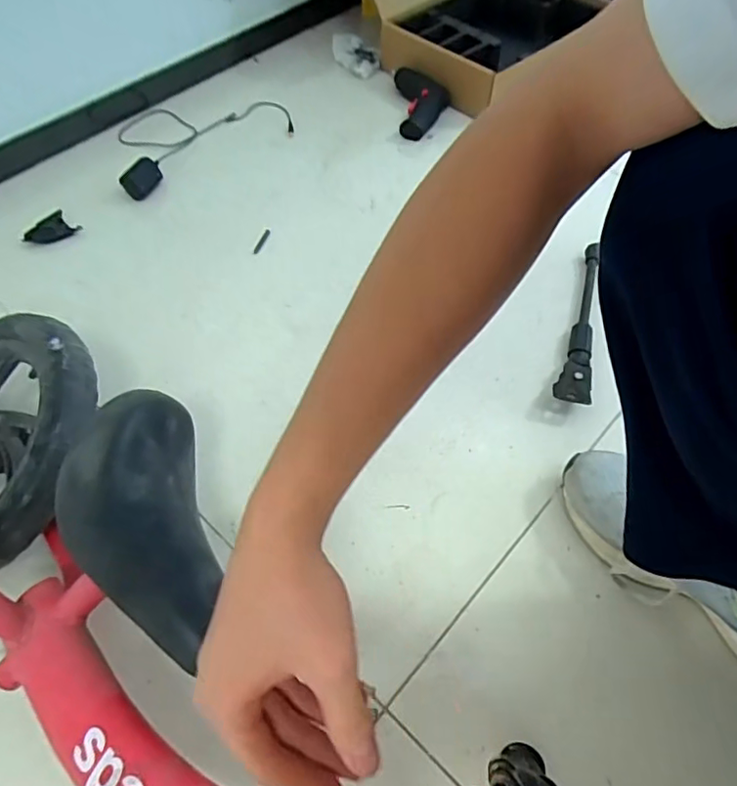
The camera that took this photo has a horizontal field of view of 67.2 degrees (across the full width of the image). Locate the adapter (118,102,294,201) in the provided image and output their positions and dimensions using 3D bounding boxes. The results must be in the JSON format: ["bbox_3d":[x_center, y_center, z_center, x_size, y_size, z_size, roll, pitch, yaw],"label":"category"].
[{"bbox_3d":[-0.268,-0.415,0.901,0.295,0.039,0.170,-25,61,-16],"label":"adapter"}]

